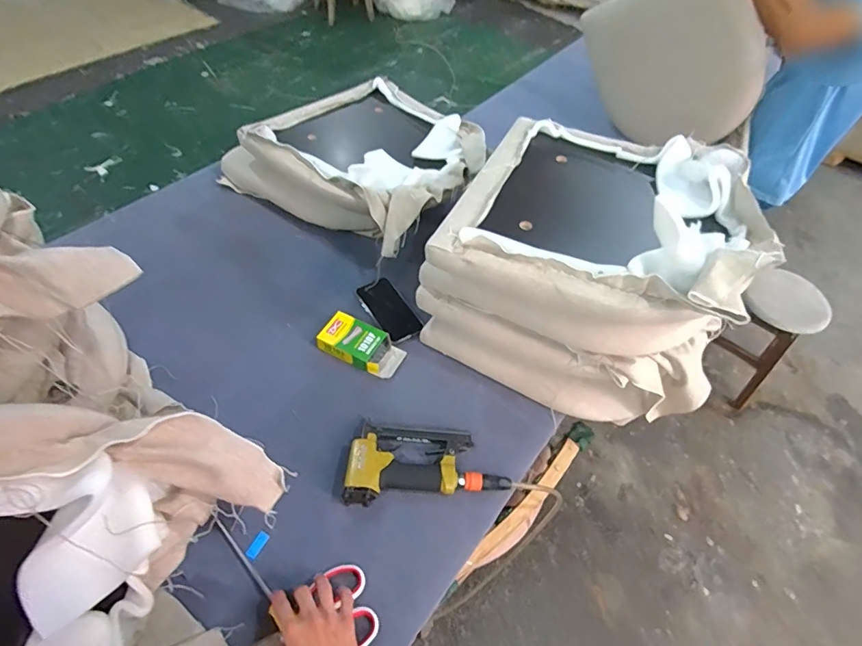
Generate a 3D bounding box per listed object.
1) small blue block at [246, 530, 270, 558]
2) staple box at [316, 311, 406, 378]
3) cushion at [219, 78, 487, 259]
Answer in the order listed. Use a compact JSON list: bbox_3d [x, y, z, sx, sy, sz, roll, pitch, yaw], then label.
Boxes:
[{"bbox_3d":[-0.249,0.319,0.685,0.016,0.004,0.037,41,51,-8],"label":"small blue block"},{"bbox_3d":[-0.129,0.040,0.890,0.154,0.034,0.082,21,53,12],"label":"staple box"},{"bbox_3d":[-0.161,-0.402,1.139,0.547,0.172,0.455,33,56,21],"label":"cushion"}]

